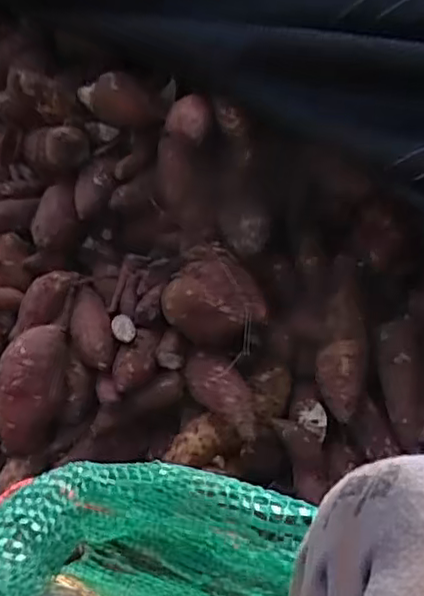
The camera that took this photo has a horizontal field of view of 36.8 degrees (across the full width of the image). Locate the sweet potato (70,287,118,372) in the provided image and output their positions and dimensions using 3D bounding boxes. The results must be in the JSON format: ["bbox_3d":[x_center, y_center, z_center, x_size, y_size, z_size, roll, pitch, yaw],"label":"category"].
[{"bbox_3d":[-0.136,0.029,0.726,0.046,0.036,0.118,-11,48,-19],"label":"sweet potato"}]

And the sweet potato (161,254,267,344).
[{"bbox_3d":[0.006,0.009,0.710,0.114,0.090,0.069,8,33,11],"label":"sweet potato"}]

